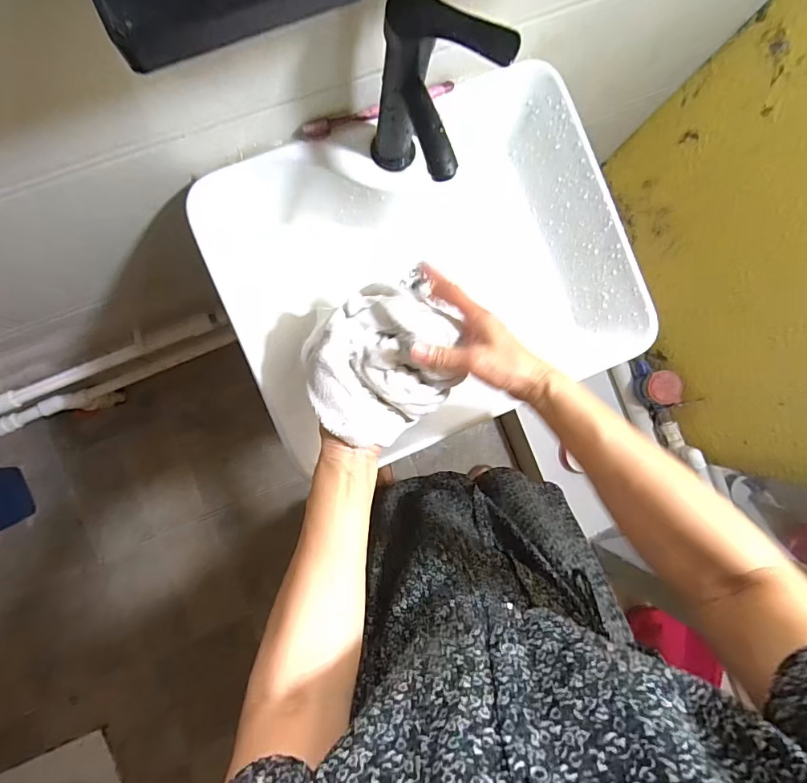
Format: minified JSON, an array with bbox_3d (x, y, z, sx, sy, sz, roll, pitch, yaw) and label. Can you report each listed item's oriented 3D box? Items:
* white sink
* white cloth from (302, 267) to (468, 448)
[{"bbox_3d":[0.017,-0.155,0.595,0.466,0.178,0.402,-22,90,-9],"label":"white sink"},{"bbox_3d":[-0.017,-0.034,0.464,0.138,0.064,0.176,43,82,-4],"label":"white cloth"}]

